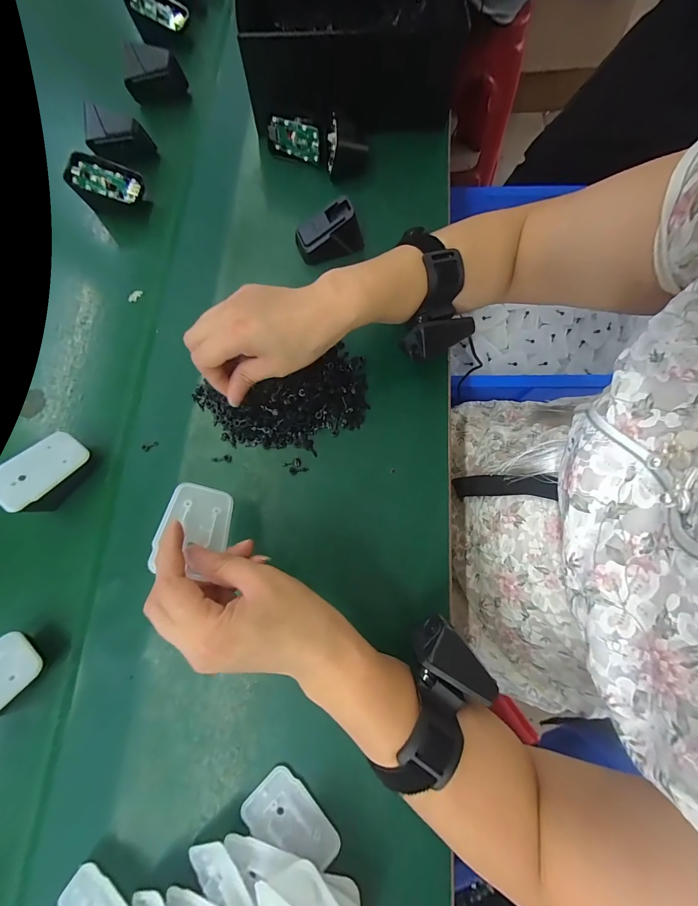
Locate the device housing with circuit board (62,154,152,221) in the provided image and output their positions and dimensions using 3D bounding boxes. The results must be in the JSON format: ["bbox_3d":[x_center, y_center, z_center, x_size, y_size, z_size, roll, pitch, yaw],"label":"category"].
[{"bbox_3d":[-0.264,-0.293,0.374,0.066,0.040,0.045,8,75,4],"label":"device housing with circuit board"}]

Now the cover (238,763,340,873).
[{"bbox_3d":[-0.041,0.268,0.243,0.067,0.010,0.039,40,79,11],"label":"cover"}]

